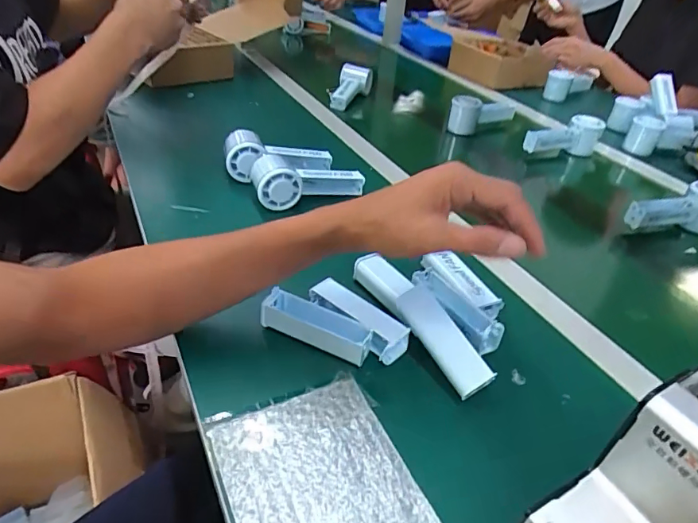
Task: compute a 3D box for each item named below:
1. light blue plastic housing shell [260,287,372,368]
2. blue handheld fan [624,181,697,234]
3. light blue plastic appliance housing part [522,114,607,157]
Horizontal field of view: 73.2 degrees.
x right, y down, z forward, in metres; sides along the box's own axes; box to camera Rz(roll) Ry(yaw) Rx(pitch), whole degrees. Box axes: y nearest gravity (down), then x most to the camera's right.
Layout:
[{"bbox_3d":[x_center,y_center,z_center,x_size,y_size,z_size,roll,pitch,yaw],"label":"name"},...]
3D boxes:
[{"bbox_3d":[-0.029,0.059,0.427,0.098,0.037,0.029,18,38,15],"label":"light blue plastic housing shell"},{"bbox_3d":[0.457,-0.072,0.652,0.145,0.063,0.047,-9,39,-20],"label":"blue handheld fan"},{"bbox_3d":[0.383,-0.222,0.847,0.142,0.067,0.051,-12,41,-24],"label":"light blue plastic appliance housing part"}]

